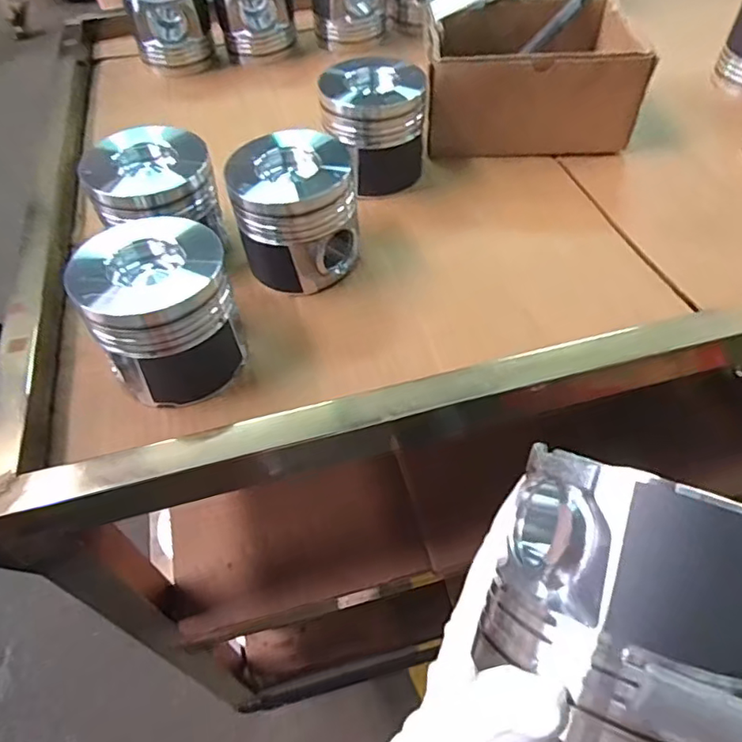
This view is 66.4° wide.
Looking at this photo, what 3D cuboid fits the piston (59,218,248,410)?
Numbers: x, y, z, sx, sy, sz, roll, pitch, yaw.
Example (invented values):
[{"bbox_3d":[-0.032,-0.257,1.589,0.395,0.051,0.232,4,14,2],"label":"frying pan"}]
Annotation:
[{"bbox_3d":[-0.132,-0.038,0.372,0.090,0.094,0.077,-22,55,-13],"label":"piston"}]

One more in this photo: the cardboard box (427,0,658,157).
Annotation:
[{"bbox_3d":[0.152,-0.303,0.575,0.189,0.087,0.156,-2,53,2],"label":"cardboard box"}]

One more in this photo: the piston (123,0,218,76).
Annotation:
[{"bbox_3d":[-0.250,-0.436,0.710,0.095,0.086,0.096,-17,54,-10],"label":"piston"}]

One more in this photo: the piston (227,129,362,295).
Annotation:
[{"bbox_3d":[-0.056,-0.125,0.443,0.089,0.097,0.089,-5,53,-1],"label":"piston"}]

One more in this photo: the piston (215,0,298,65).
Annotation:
[{"bbox_3d":[-0.145,-0.452,0.716,0.092,0.088,0.092,-10,53,-4],"label":"piston"}]

